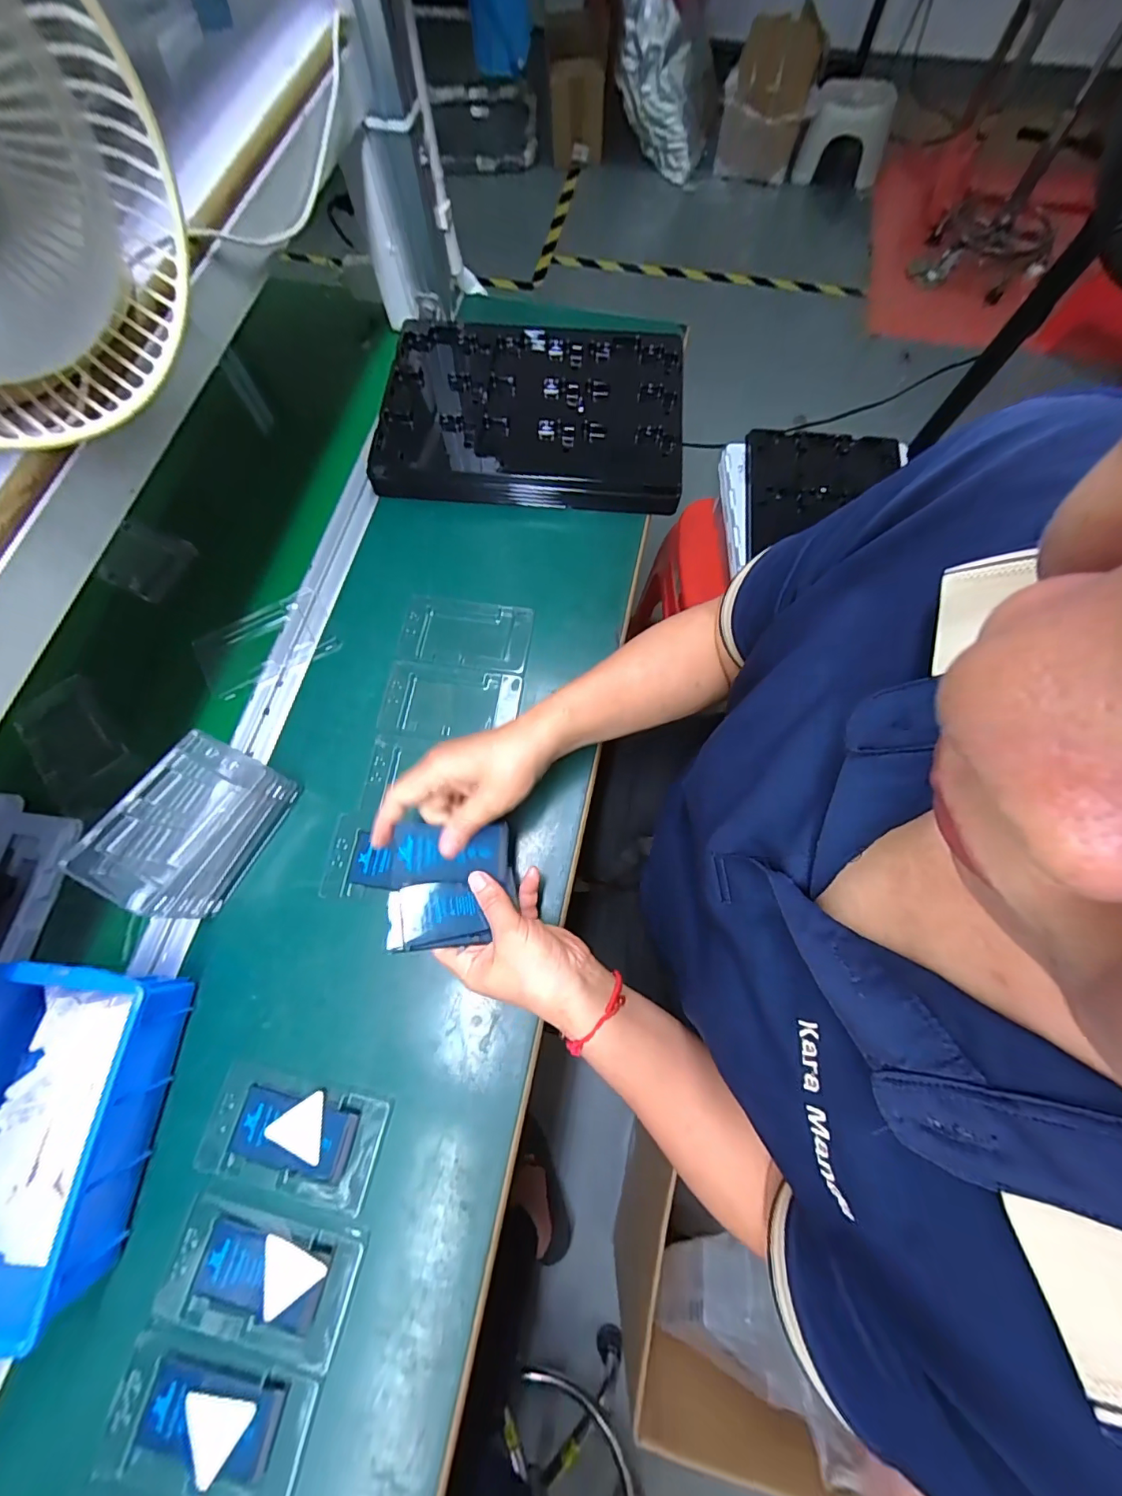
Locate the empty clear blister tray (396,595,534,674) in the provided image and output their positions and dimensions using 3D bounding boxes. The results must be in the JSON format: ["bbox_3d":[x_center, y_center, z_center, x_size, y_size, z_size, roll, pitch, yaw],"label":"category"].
[{"bbox_3d":[-0.095,-0.115,0.484,0.125,0.007,0.073,6,72,3],"label":"empty clear blister tray"}]

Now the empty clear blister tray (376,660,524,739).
[{"bbox_3d":[-0.105,-0.043,0.465,0.125,0.014,0.074,5,72,2],"label":"empty clear blister tray"}]

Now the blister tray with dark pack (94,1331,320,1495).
[{"bbox_3d":[-0.230,0.440,0.314,0.126,0.005,0.071,12,73,5],"label":"blister tray with dark pack"}]

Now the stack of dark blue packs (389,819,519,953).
[{"bbox_3d":[-0.082,0.102,0.364,0.089,0.025,0.086,-2,71,-4],"label":"stack of dark blue packs"}]

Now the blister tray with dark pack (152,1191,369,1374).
[{"bbox_3d":[-0.208,0.366,0.336,0.126,0.004,0.075,13,73,5],"label":"blister tray with dark pack"}]

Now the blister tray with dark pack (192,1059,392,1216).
[{"bbox_3d":[-0.199,0.287,0.361,0.126,0.008,0.071,14,73,5],"label":"blister tray with dark pack"}]

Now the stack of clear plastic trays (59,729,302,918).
[{"bbox_3d":[-0.296,0.062,0.394,0.087,0.067,0.132,26,73,5],"label":"stack of clear plastic trays"}]

